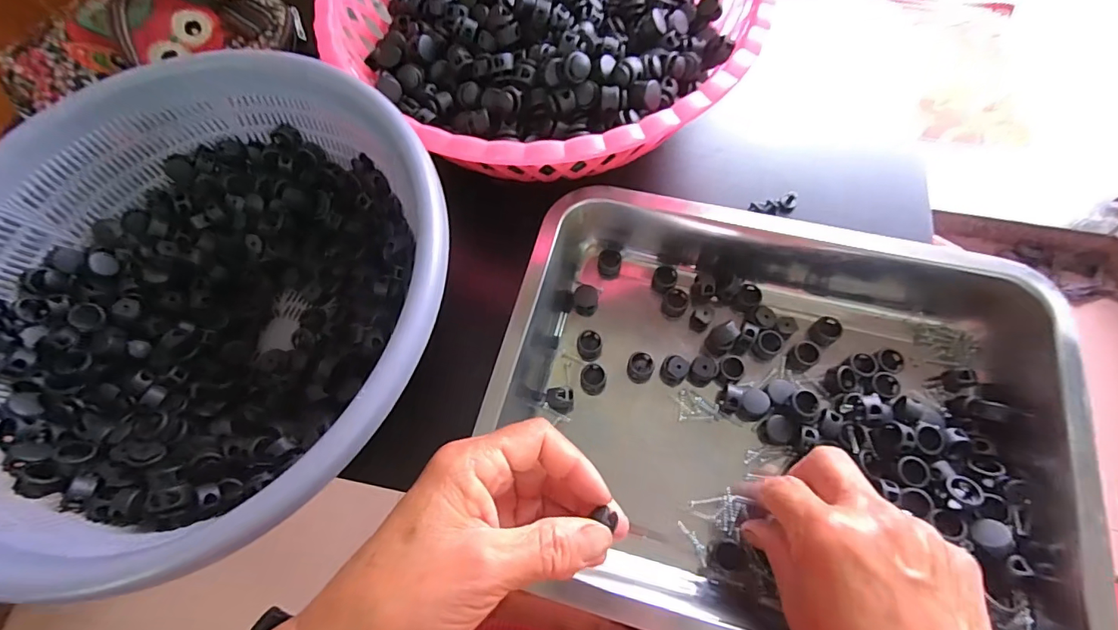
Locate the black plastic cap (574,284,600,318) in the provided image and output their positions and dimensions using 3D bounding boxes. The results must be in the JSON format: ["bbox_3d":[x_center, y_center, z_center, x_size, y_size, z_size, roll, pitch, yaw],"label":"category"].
[{"bbox_3d":[0.019,-0.011,0.339,0.017,0.015,0.021,-2,68,2],"label":"black plastic cap"}]

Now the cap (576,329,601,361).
[{"bbox_3d":[0.021,0.020,0.326,0.016,0.014,0.020,3,68,4],"label":"cap"}]

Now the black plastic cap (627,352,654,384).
[{"bbox_3d":[0.054,0.035,0.319,0.017,0.013,0.018,-1,68,3],"label":"black plastic cap"}]

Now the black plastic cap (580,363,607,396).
[{"bbox_3d":[0.023,0.042,0.316,0.017,0.013,0.019,9,68,7],"label":"black plastic cap"}]

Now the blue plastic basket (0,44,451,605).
[{"bbox_3d":[-0.194,-0.008,0.286,0.272,0.102,0.269,-1,68,3],"label":"blue plastic basket"}]

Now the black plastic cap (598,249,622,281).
[{"bbox_3d":[0.036,-0.036,0.349,0.016,0.014,0.018,3,68,4],"label":"black plastic cap"}]

